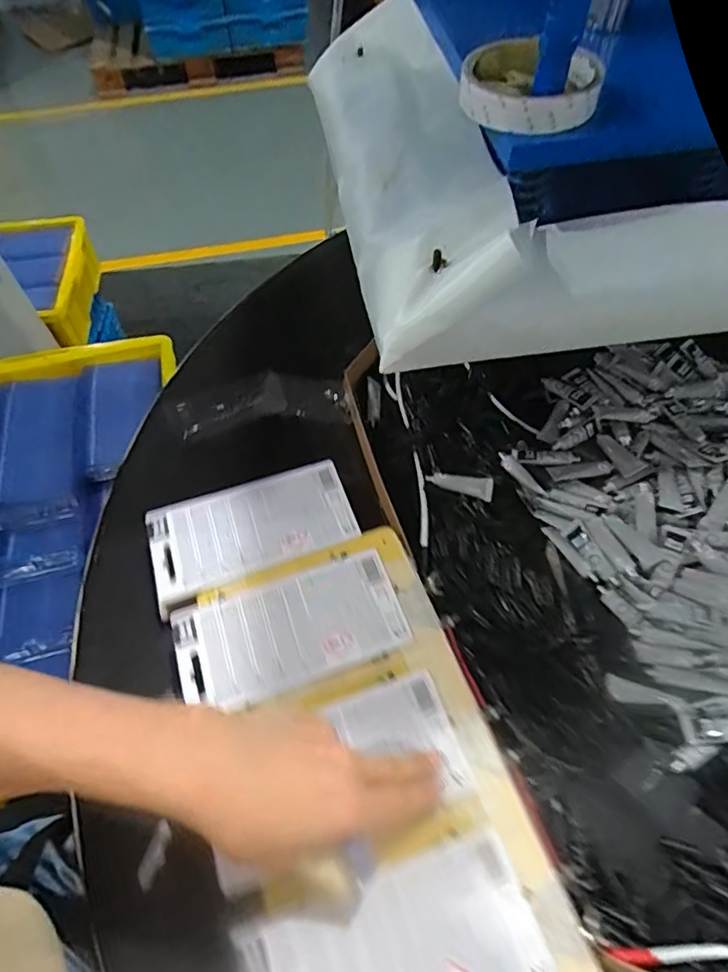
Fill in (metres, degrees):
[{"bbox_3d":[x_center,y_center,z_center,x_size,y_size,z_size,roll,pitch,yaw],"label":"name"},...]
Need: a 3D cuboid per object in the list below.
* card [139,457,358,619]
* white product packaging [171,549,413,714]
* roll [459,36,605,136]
[{"bbox_3d":[-0.091,0.034,0.460,0.160,0.007,0.083,-20,62,-12],"label":"card"},{"bbox_3d":[-0.053,0.103,0.410,0.157,0.005,0.077,-19,59,-10],"label":"white product packaging"},{"bbox_3d":[0.100,-0.245,0.353,0.077,0.022,0.075,-2,58,3],"label":"roll"}]

